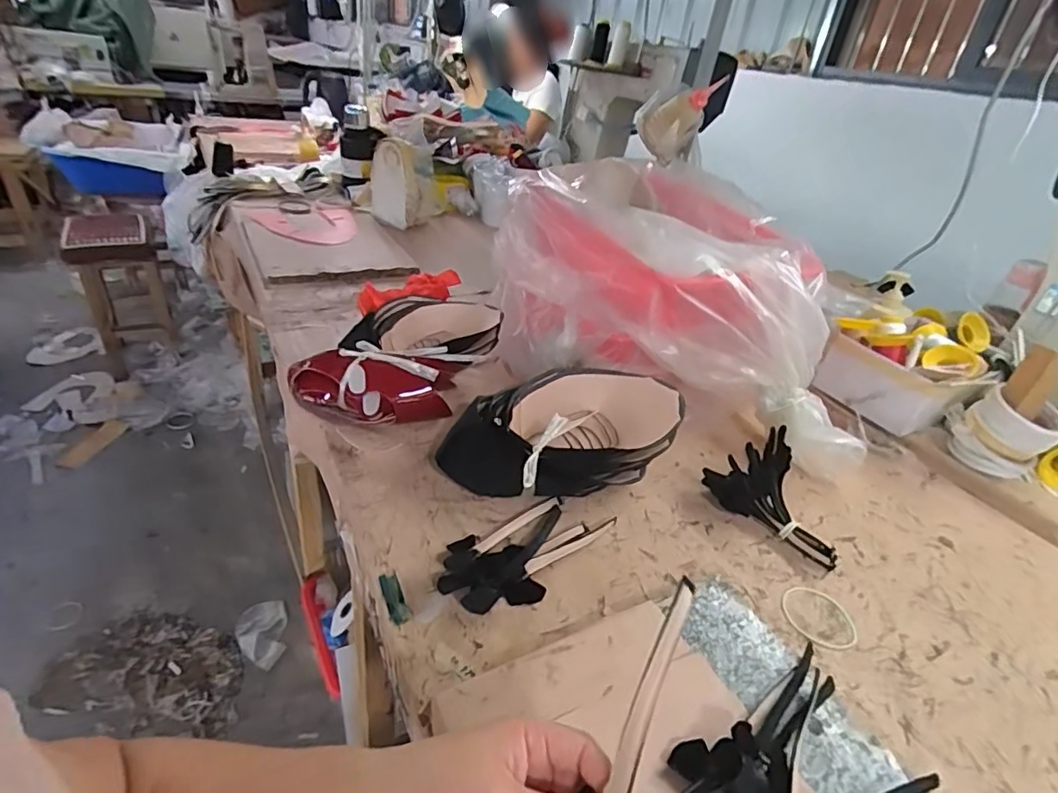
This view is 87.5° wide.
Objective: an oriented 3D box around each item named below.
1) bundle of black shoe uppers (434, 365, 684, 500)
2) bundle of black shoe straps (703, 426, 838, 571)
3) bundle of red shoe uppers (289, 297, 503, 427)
[{"bbox_3d":[0.040,0.049,0.677,0.292,0.083,0.160,-12,37,-28],"label":"bundle of black shoe uppers"},{"bbox_3d":[0.286,0.116,0.637,0.079,0.088,0.158,-8,35,-23],"label":"bundle of black shoe straps"},{"bbox_3d":[-0.172,-0.041,0.766,0.163,0.108,0.301,24,36,24],"label":"bundle of red shoe uppers"}]

